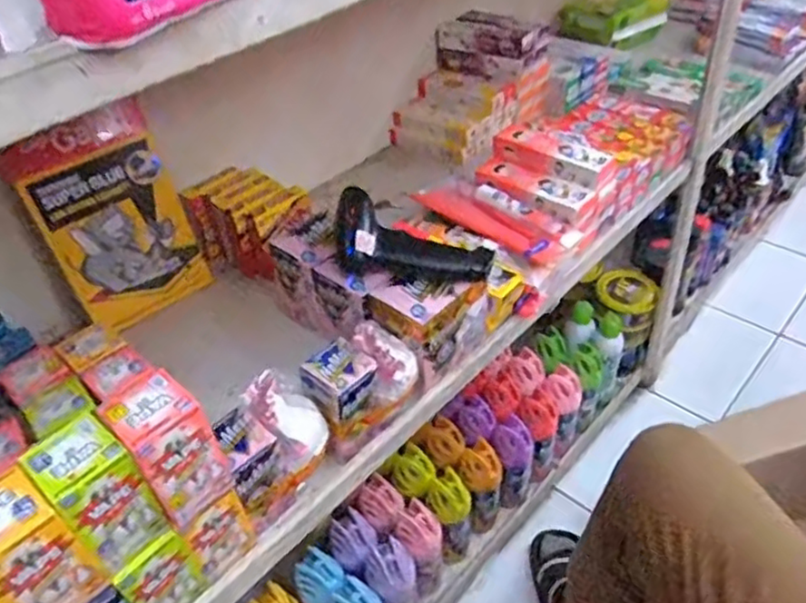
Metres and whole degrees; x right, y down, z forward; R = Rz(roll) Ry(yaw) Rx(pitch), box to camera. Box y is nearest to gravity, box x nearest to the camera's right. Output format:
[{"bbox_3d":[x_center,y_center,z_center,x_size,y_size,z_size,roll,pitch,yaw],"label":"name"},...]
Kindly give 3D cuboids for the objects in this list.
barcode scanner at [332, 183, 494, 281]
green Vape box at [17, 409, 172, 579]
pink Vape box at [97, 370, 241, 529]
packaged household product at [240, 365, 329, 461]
[{"bbox_3d":[0.005,-0.052,0.639,0.160,0.047,0.062,20,46,8],"label":"barcode scanner"},{"bbox_3d":[-0.205,0.128,0.437,0.055,0.088,0.049,28,52,33],"label":"green Vape box"},{"bbox_3d":[-0.161,0.101,0.457,0.057,0.095,0.048,-34,48,-28],"label":"pink Vape box"},{"bbox_3d":[-0.098,0.096,0.556,0.060,0.058,0.050,22,49,29],"label":"packaged household product"}]

